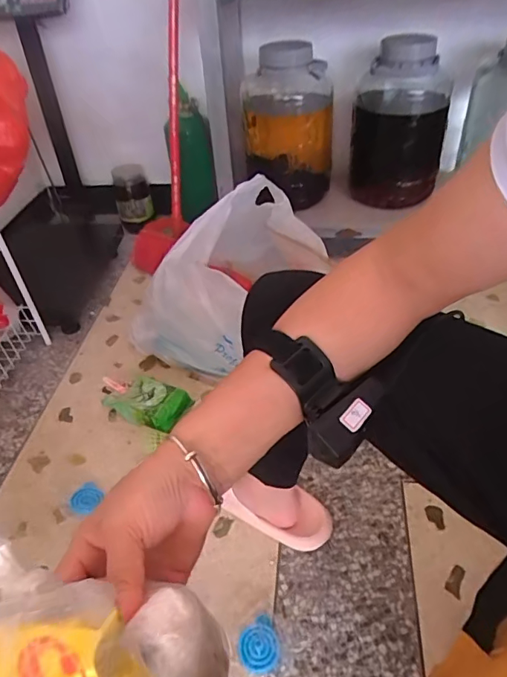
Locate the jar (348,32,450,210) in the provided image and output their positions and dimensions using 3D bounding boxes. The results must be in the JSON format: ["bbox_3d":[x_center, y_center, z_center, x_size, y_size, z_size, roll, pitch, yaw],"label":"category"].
[{"bbox_3d":[0.360,-0.541,1.228,0.214,0.364,0.192,-1,41,4],"label":"jar"}]

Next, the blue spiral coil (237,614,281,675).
[{"bbox_3d":[0.007,0.405,0.635,0.055,0.014,0.059,-3,40,3],"label":"blue spiral coil"}]

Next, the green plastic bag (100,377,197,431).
[{"bbox_3d":[-0.208,0.125,0.940,0.167,0.076,0.091,22,48,27],"label":"green plastic bag"}]

